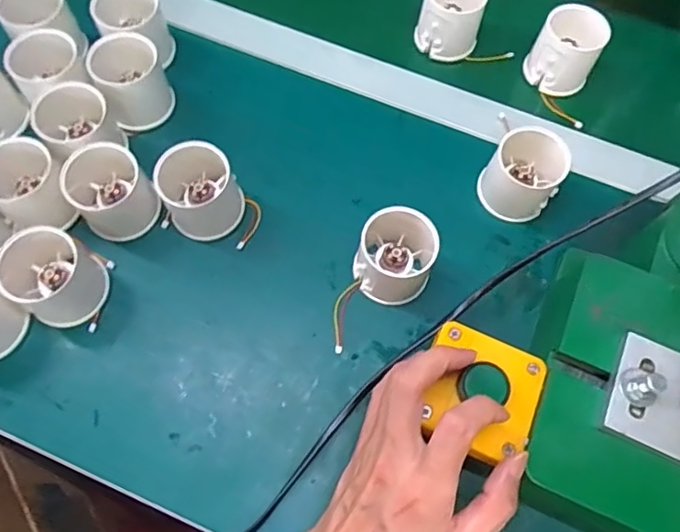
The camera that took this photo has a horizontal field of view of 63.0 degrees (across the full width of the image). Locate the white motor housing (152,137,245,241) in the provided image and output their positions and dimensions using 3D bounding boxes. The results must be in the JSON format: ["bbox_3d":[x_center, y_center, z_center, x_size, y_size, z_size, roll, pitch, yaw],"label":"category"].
[{"bbox_3d":[-0.103,-0.056,0.409,0.054,0.063,0.054,0,68,-1],"label":"white motor housing"}]

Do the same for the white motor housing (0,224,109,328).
[{"bbox_3d":[-0.192,0.010,0.376,0.047,0.065,0.051,0,68,-1],"label":"white motor housing"}]

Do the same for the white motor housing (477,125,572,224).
[{"bbox_3d":[0.142,-0.075,0.419,0.055,0.057,0.063,40,73,14],"label":"white motor housing"}]

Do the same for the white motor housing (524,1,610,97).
[{"bbox_3d":[0.193,-0.184,0.473,0.053,0.051,0.053,25,70,9],"label":"white motor housing"}]

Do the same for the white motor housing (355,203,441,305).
[{"bbox_3d":[0.040,-0.008,0.387,0.053,0.051,0.060,18,69,6],"label":"white motor housing"}]

